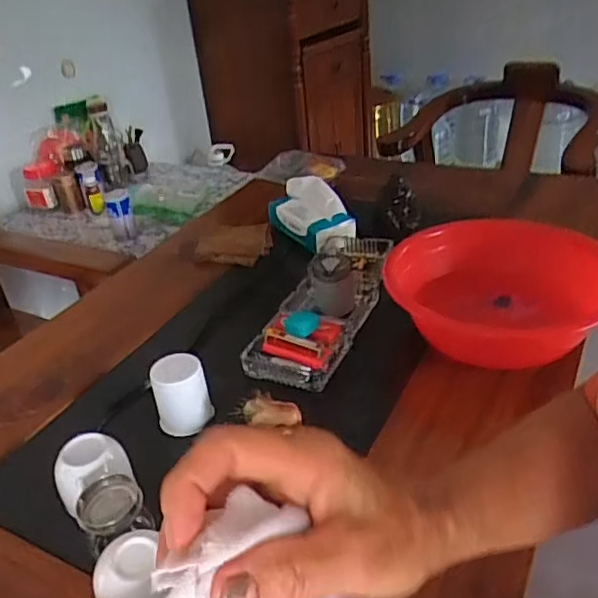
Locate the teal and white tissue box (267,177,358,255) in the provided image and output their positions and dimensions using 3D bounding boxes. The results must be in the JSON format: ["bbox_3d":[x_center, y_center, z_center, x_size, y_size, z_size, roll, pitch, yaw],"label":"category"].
[{"bbox_3d":[0.018,-0.166,1.150,0.124,0.070,0.175,-16,36,-14],"label":"teal and white tissue box"}]

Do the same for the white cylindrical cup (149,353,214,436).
[{"bbox_3d":[-0.146,0.118,0.758,0.065,0.082,0.057,-17,34,-17],"label":"white cylindrical cup"}]

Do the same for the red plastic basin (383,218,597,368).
[{"bbox_3d":[0.291,-0.013,0.880,0.305,0.094,0.305,-4,32,3],"label":"red plastic basin"}]

